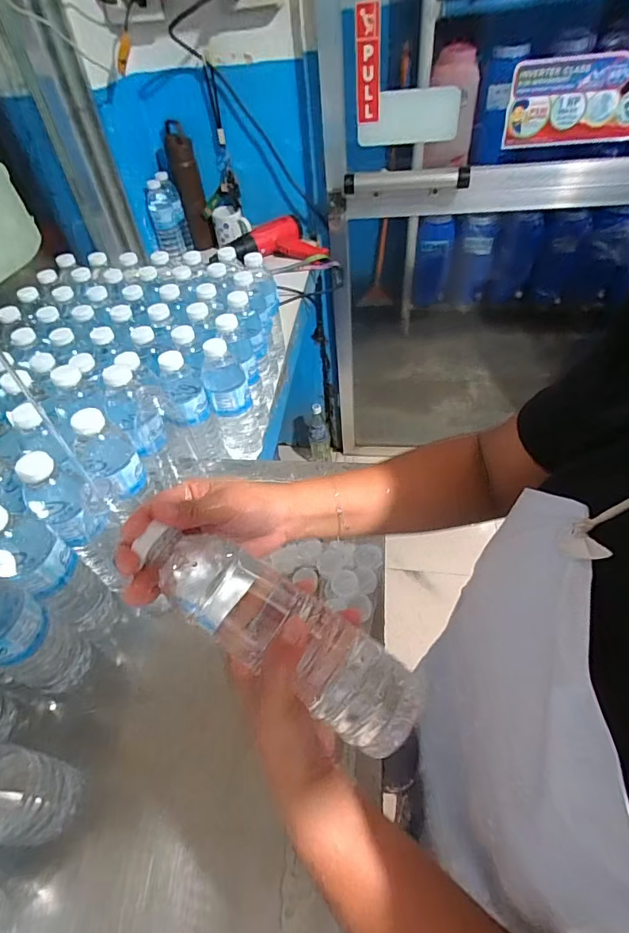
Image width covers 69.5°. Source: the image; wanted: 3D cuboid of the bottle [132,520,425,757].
[{"bbox_3d":[-0.025,0.108,0.306,0.199,0.054,0.056,31,57,11],"label":"bottle"}]

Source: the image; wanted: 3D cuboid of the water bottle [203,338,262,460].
[{"bbox_3d":[-0.126,-0.102,0.678,0.058,0.200,0.073,-13,48,-5],"label":"water bottle"}]

